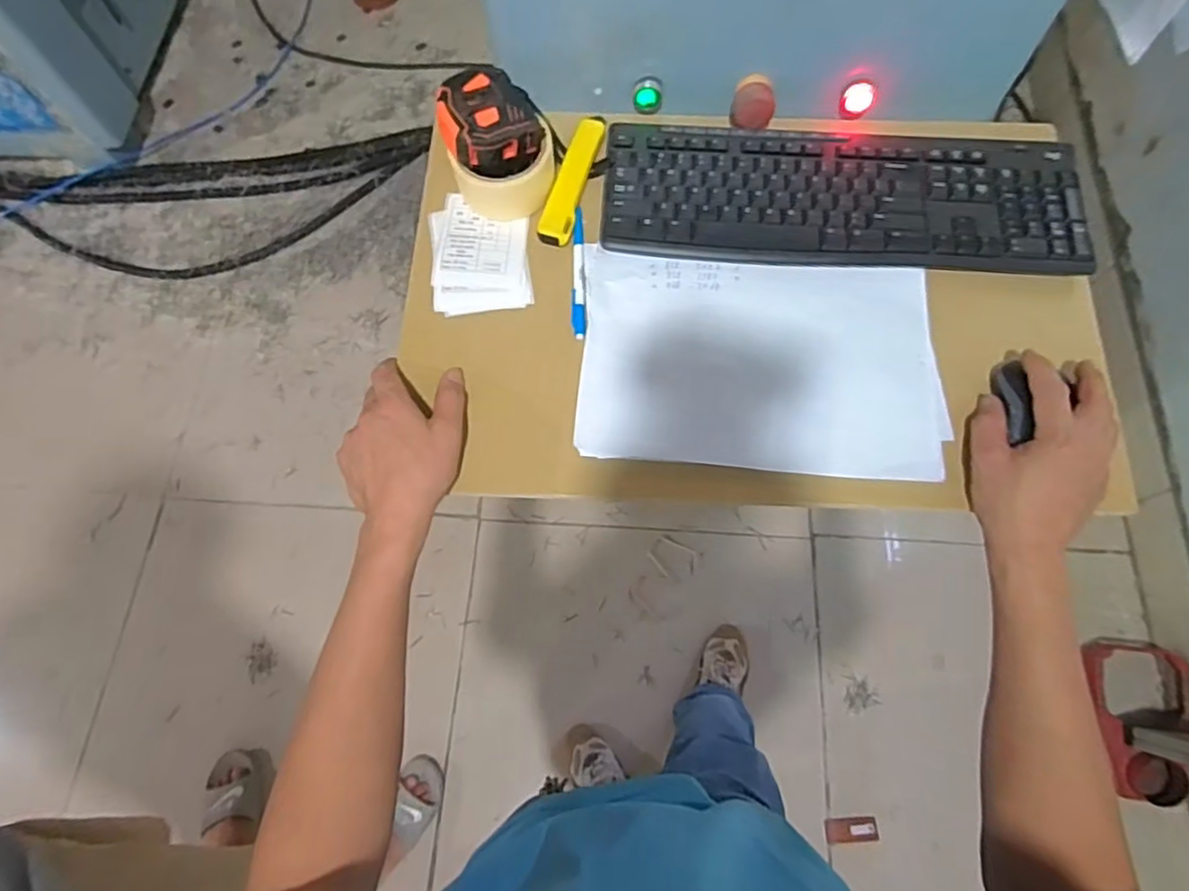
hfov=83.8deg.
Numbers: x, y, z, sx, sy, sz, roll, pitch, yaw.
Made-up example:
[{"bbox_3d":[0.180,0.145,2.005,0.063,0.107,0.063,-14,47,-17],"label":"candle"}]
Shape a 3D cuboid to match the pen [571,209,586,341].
[{"bbox_3d":[-0.015,-0.154,0.590,0.012,0.012,0.130,-2,68,1],"label":"pen"}]

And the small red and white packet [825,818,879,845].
[{"bbox_3d":[0.544,0.814,1.399,0.105,0.016,0.047,-5,69,7],"label":"small red and white packet"}]

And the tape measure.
[{"bbox_3d":[-0.089,-0.280,0.574,0.084,0.058,0.066,-23,70,-8],"label":"tape measure"}]

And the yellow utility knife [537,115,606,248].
[{"bbox_3d":[-0.019,-0.251,0.618,0.028,0.016,0.146,14,69,7],"label":"yellow utility knife"}]

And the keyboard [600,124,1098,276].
[{"bbox_3d":[0.219,-0.228,0.605,0.419,0.028,0.137,4,69,3],"label":"keyboard"}]

